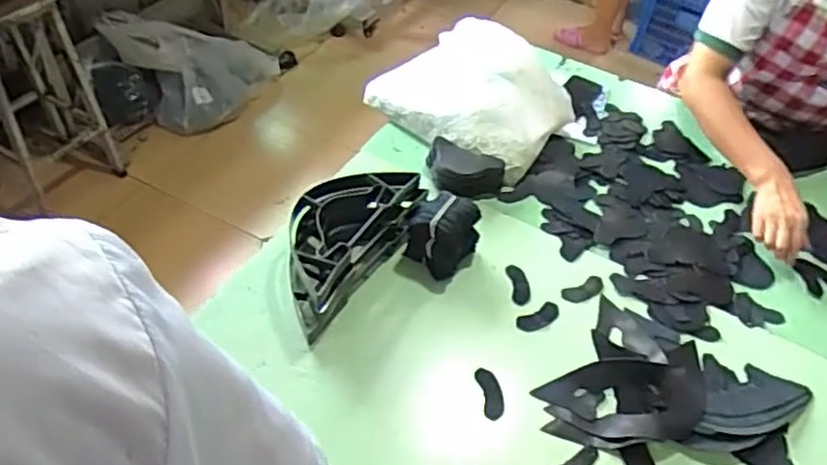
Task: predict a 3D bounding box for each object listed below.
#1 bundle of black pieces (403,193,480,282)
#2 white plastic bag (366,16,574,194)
[{"bbox_3d":[0.043,0.002,0.980,0.110,0.085,0.107,0,50,2],"label":"bundle of black pieces"},{"bbox_3d":[0.101,-0.257,1.226,0.333,0.160,0.268,30,57,24],"label":"white plastic bag"}]

